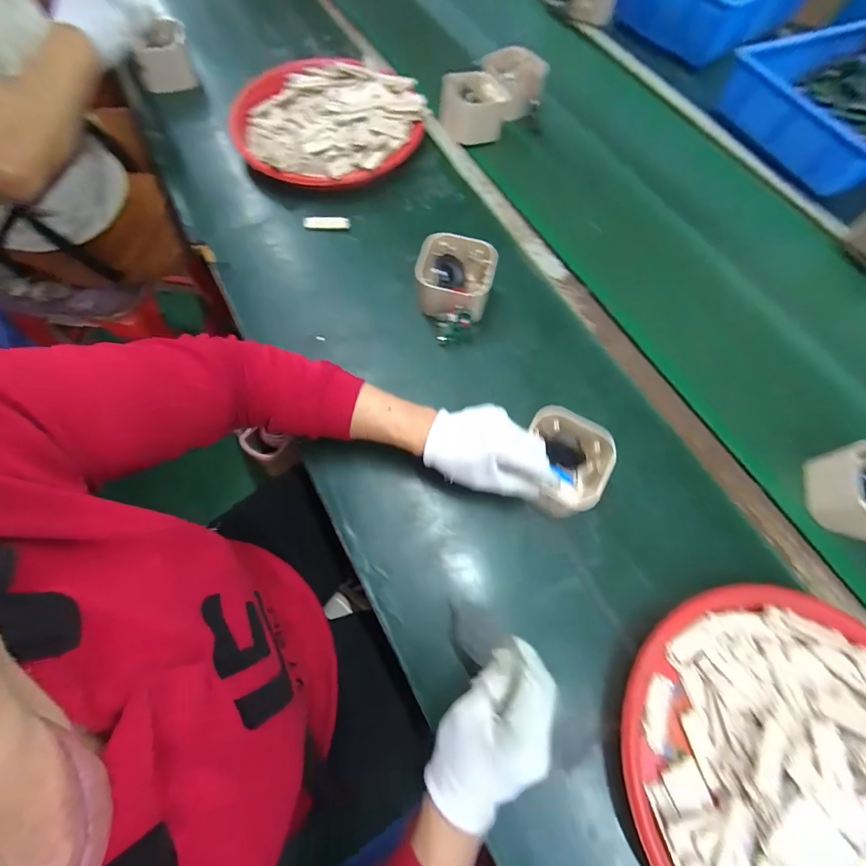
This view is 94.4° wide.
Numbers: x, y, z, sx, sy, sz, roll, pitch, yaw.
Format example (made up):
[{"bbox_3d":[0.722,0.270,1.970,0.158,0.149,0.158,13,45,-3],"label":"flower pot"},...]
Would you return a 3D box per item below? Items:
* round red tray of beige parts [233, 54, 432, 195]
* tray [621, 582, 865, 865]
[{"bbox_3d":[-0.172,-0.509,0.645,0.293,0.047,0.309,-41,75,-17],"label":"round red tray of beige parts"},{"bbox_3d":[0.314,0.289,0.339,0.276,0.062,0.285,1,67,-2],"label":"tray"}]

